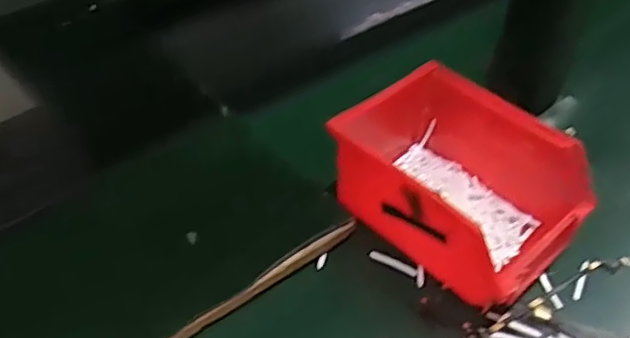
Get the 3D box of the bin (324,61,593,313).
[{"bbox_3d":[0.084,0.006,0.402,0.102,0.073,0.153,-31,53,-31],"label":"bin"}]

